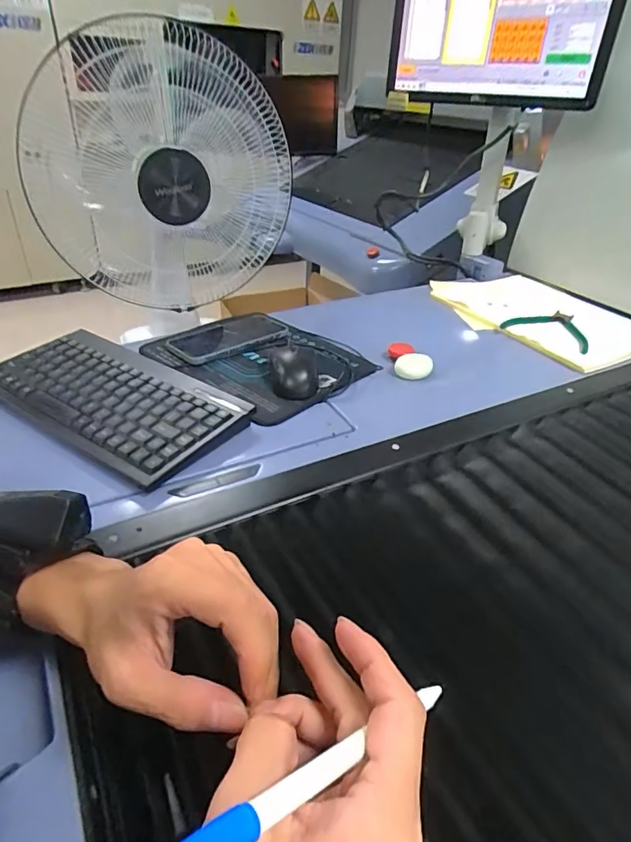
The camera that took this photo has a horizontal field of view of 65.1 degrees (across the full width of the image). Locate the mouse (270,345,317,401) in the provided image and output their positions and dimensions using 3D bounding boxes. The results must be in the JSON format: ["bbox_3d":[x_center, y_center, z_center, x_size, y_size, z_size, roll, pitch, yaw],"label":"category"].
[{"bbox_3d":[-0.026,-0.066,0.605,0.060,0.034,0.101,0,35,-5],"label":"mouse"}]

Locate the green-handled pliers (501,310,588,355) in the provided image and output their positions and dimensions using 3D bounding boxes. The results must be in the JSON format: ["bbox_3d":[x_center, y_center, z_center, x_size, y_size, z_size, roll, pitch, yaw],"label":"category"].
[{"bbox_3d":[0.377,-0.146,0.781,0.127,0.014,0.129,28,41,31],"label":"green-handled pliers"}]

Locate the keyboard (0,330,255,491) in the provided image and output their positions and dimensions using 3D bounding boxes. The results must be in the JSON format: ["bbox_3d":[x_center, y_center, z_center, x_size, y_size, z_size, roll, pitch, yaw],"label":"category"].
[{"bbox_3d":[-0.220,-0.023,0.533,0.278,0.031,0.143,23,39,26],"label":"keyboard"}]

